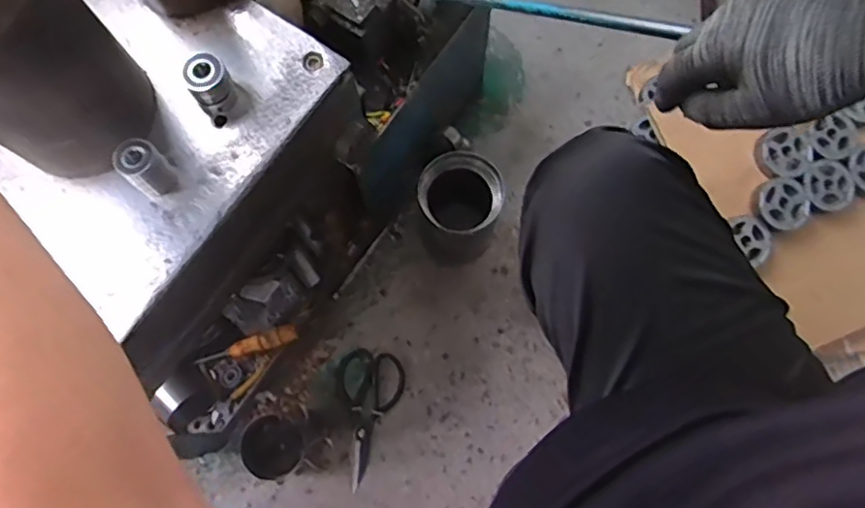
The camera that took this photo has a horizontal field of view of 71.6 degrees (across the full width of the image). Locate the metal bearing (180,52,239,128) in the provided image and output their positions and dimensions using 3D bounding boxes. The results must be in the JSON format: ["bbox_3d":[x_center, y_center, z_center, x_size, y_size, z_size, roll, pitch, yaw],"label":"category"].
[{"bbox_3d":[-0.199,-0.149,0.549,0.038,0.046,0.047,-31,76,-8],"label":"metal bearing"}]

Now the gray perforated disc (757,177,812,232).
[{"bbox_3d":[0.525,-0.074,0.892,0.084,0.020,0.076,-18,75,-4],"label":"gray perforated disc"}]

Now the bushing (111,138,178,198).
[{"bbox_3d":[-0.248,-0.073,0.523,0.031,0.059,0.035,37,78,10],"label":"bushing"}]

